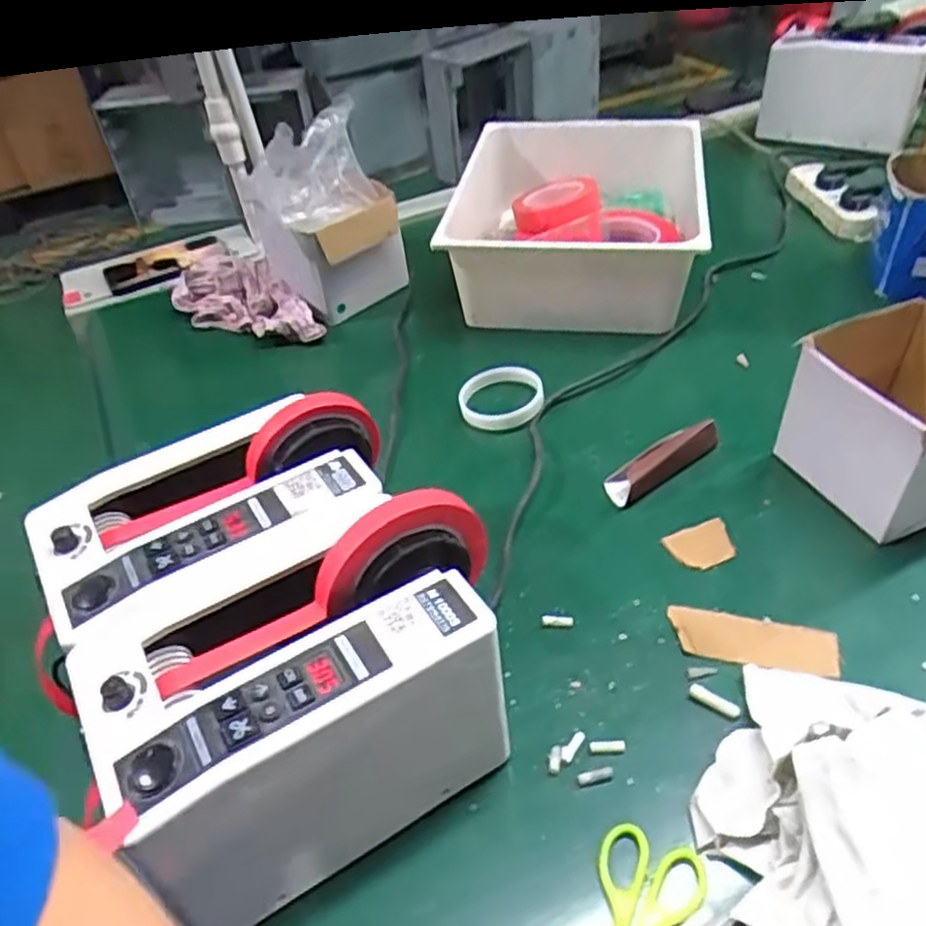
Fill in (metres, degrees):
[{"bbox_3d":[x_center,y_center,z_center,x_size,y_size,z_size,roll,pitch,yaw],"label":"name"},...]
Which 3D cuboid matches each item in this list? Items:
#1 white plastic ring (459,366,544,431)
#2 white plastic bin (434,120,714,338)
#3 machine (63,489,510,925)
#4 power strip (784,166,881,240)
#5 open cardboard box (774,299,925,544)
[{"bbox_3d":[0.038,-0.066,0.769,0.082,0.013,0.073,-12,53,6],"label":"white plastic ring"},{"bbox_3d":[0.144,-0.315,0.970,0.289,0.125,0.381,4,43,10],"label":"white plastic bin"},{"bbox_3d":[-0.086,0.135,0.462,0.241,0.160,0.140,-25,46,-21],"label":"machine"},{"bbox_3d":[0.500,-0.352,1.054,0.045,0.043,0.188,-10,44,-3],"label":"power strip"},{"bbox_3d":[0.362,-0.032,0.642,0.151,0.131,0.141,-19,44,-15],"label":"open cardboard box"}]

